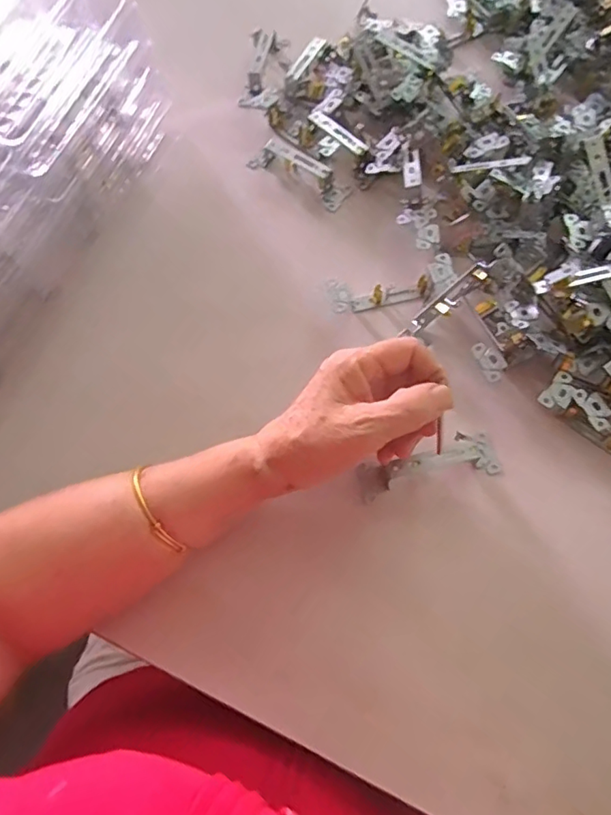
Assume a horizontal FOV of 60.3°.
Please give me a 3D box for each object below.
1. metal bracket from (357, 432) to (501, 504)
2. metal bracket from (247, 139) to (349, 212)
[{"bbox_3d":[0.092,0.042,0.390,0.105,0.025,0.031,-14,70,-2],"label":"metal bracket"},{"bbox_3d":[-0.009,-0.222,0.490,0.101,0.027,0.027,30,74,13],"label":"metal bracket"}]

